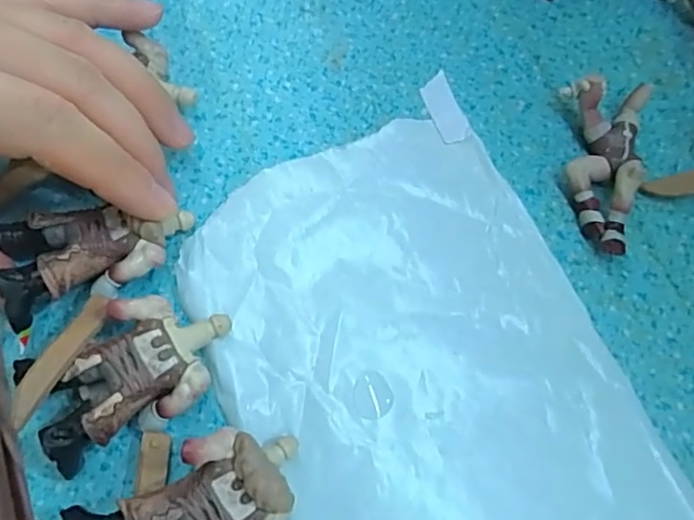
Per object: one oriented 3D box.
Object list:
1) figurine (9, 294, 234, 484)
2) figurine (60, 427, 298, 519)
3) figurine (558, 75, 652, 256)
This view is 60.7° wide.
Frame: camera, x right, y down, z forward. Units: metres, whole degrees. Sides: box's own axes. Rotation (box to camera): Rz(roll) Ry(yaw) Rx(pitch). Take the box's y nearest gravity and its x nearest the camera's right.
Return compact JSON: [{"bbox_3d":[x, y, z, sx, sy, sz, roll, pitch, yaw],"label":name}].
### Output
[{"bbox_3d":[-0.063,0.033,0.176,0.057,0.022,0.034,-25,72,-9],"label":"figurine"},{"bbox_3d":[-0.039,0.069,0.161,0.054,0.026,0.033,-31,73,-11],"label":"figurine"},{"bbox_3d":[0.085,-0.035,0.202,0.028,0.021,0.060,12,70,4],"label":"figurine"}]

